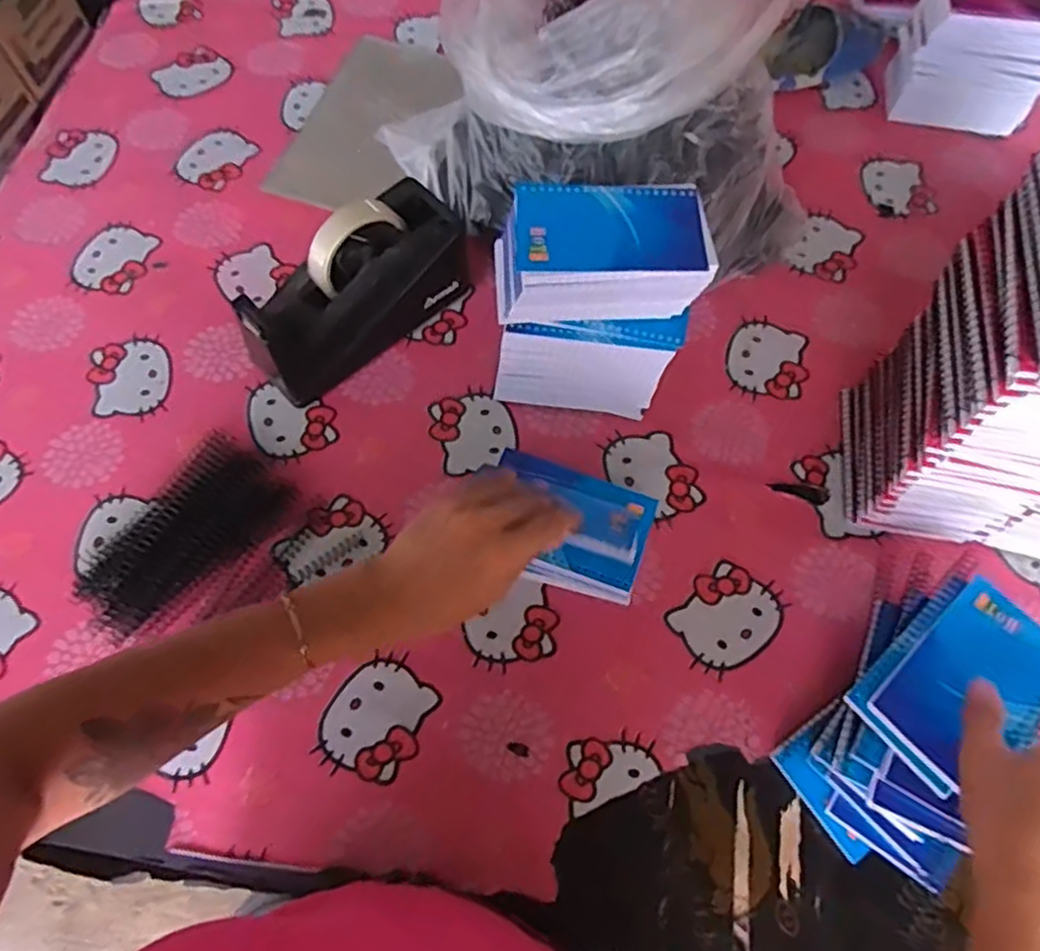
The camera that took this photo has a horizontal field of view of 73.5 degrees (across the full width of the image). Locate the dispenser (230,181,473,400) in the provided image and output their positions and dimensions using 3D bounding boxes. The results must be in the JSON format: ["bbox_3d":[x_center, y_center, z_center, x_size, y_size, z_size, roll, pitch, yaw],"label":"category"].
[{"bbox_3d":[-0.138,-0.161,0.591,0.201,0.117,0.074,-41,72,-17],"label":"dispenser"}]

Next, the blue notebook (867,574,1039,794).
[{"bbox_3d":[0.305,0.138,0.462,0.134,0.010,0.084,-39,72,-17],"label":"blue notebook"}]

